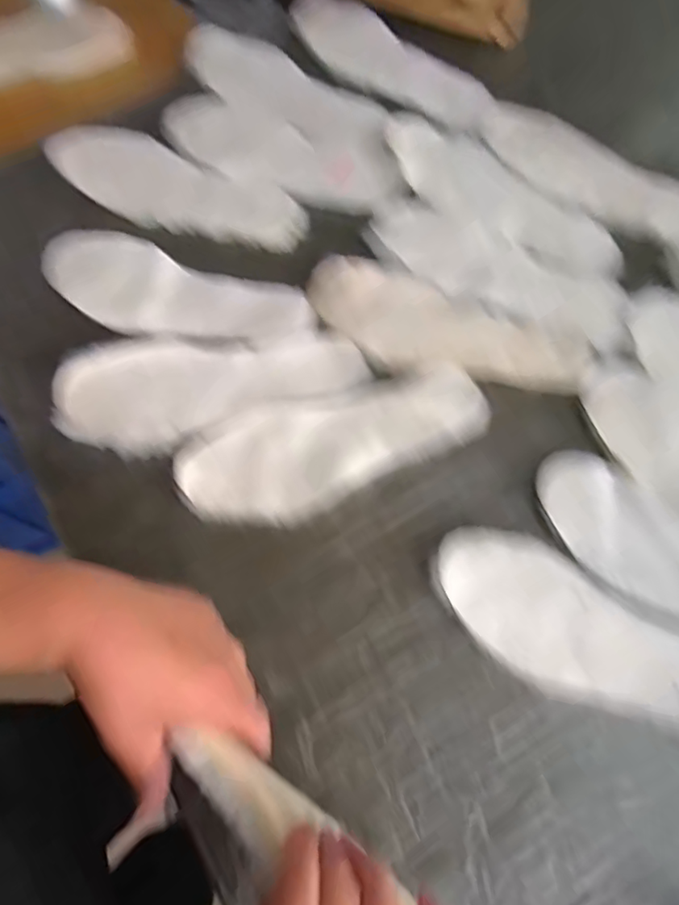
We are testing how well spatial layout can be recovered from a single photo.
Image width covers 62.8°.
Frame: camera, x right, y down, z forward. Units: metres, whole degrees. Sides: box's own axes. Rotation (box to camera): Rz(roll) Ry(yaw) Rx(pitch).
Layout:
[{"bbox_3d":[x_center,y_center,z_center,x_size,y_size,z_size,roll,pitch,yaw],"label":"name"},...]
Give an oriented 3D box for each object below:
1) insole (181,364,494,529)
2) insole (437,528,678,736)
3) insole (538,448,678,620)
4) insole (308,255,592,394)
[{"bbox_3d":[-0.003,-0.011,0.474,0.261,0.011,0.099,-21,69,-6],"label":"insole"},{"bbox_3d":[0.192,0.143,0.411,0.255,0.018,0.095,29,73,13],"label":"insole"},{"bbox_3d":[0.272,0.094,0.427,0.260,0.018,0.083,37,74,15],"label":"insole"},{"bbox_3d":[0.094,-0.108,0.503,0.255,0.014,0.089,19,71,10],"label":"insole"}]

